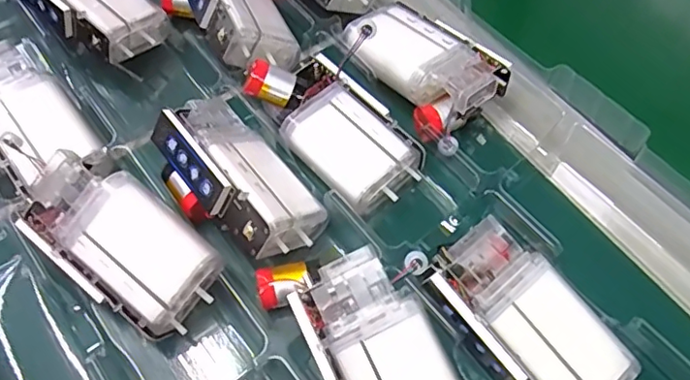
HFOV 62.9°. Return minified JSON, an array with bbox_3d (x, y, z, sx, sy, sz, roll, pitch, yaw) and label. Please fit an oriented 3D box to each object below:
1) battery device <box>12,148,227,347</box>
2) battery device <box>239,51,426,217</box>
[{"bbox_3d":[-0.091,0.024,0.232,0.079,0.041,0.042,35,66,17],"label":"battery device"},{"bbox_3d":[-0.003,-0.031,0.258,0.045,0.030,0.076,-37,67,-19],"label":"battery device"}]

